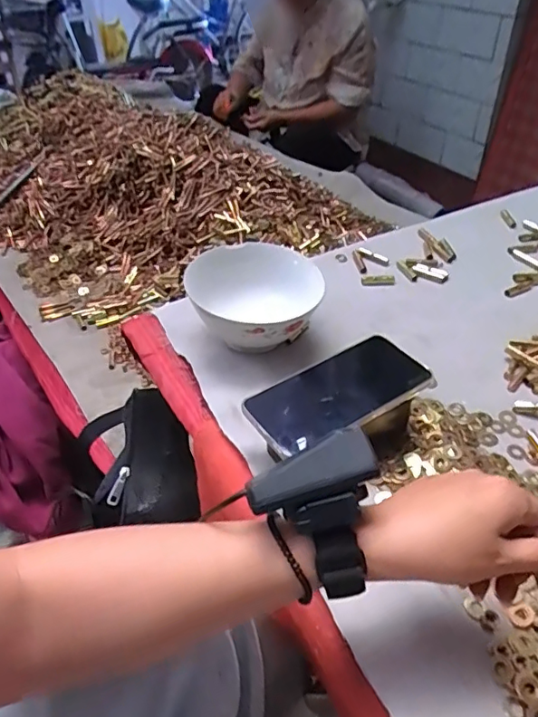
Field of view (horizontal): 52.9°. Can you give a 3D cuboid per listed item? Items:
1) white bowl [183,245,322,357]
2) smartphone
[{"bbox_3d":[-0.013,-0.054,0.598,0.139,0.092,0.139,-1,40,1],"label":"white bowl"},{"bbox_3d":[0.062,0.031,0.477,0.158,0.015,0.077,-25,45,-26],"label":"smartphone"}]

